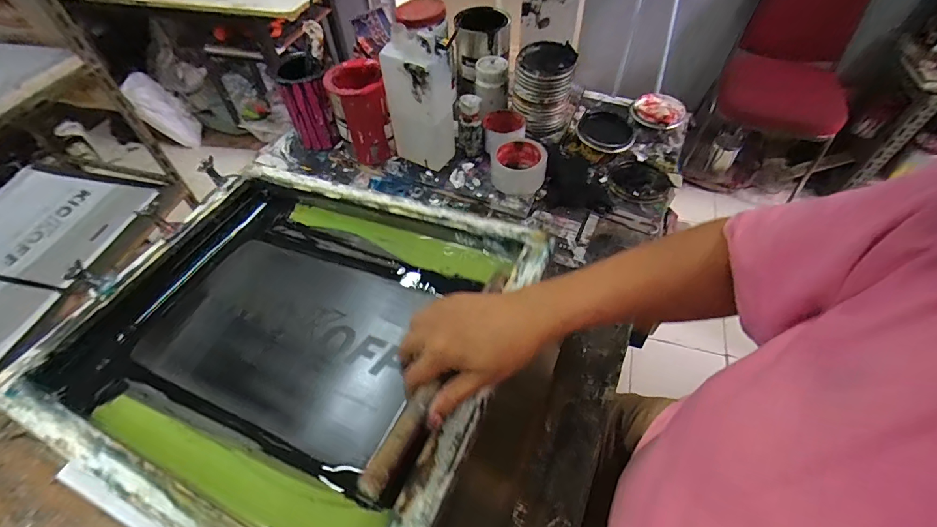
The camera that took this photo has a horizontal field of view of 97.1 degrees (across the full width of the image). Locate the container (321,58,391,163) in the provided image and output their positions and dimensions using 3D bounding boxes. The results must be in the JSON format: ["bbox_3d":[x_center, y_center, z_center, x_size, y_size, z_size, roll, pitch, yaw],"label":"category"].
[{"bbox_3d":[-0.188,-0.266,0.732,0.090,0.135,0.114,-14,54,-8],"label":"container"}]

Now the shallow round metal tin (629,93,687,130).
[{"bbox_3d":[0.382,-0.307,0.835,0.095,0.018,0.099,-1,53,2],"label":"shallow round metal tin"}]

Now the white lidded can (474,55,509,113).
[{"bbox_3d":[0.042,-0.344,0.790,0.063,0.071,0.062,-23,56,-14],"label":"white lidded can"}]

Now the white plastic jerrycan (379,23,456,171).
[{"bbox_3d":[-0.079,-0.265,0.690,0.100,0.216,0.064,18,56,15],"label":"white plastic jerrycan"}]

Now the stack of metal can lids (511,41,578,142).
[{"bbox_3d":[0.139,-0.322,0.766,0.110,0.133,0.111,10,56,9],"label":"stack of metal can lids"}]

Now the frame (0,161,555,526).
[{"bbox_3d":[-0.227,0.073,0.536,0.551,0.052,0.452,16,55,21],"label":"frame"}]

